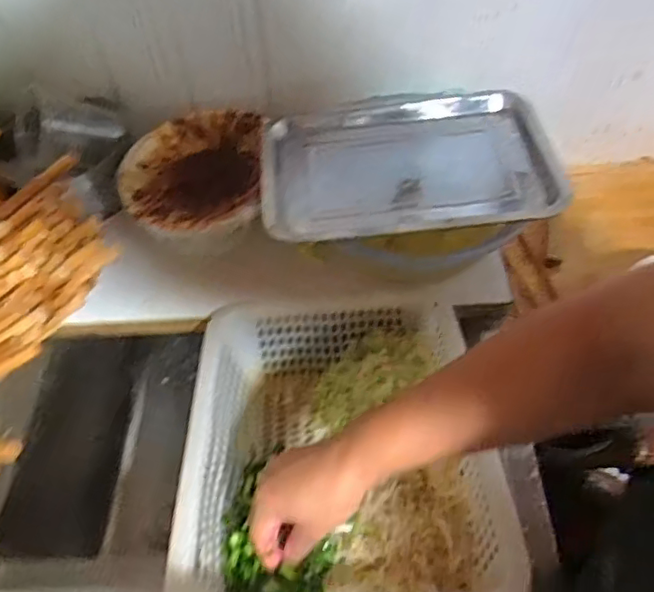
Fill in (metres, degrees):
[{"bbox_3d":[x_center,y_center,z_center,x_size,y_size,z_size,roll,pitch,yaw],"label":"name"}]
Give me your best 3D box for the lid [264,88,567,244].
[{"bbox_3d":[0.087,-0.142,0.637,0.304,0.029,0.208,-6,53,1],"label":"lid"}]

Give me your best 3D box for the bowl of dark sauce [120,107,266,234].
[{"bbox_3d":[-0.155,-0.145,0.710,0.166,0.065,0.215,-4,53,1],"label":"bowl of dark sauce"}]

